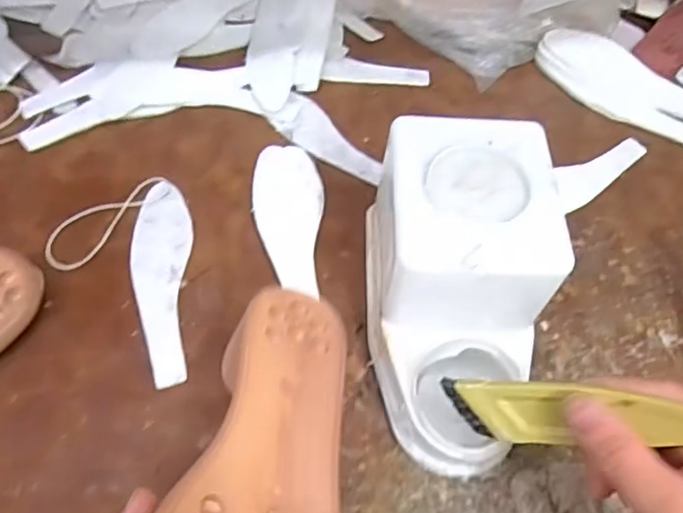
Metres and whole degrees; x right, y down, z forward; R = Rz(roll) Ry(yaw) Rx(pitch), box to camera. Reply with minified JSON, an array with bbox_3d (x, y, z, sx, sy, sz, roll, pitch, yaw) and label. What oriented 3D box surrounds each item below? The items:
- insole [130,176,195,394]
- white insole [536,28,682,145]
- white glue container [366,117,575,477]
[{"bbox_3d":[-0.132,0.014,0.422,0.043,0.005,0.165,-6,61,-8],"label":"insole"},{"bbox_3d":[0.264,-0.165,0.538,0.163,0.024,0.062,27,62,11],"label":"white insole"},{"bbox_3d":[0.069,0.024,0.367,0.110,0.116,0.193,7,60,-1],"label":"white glue container"}]

